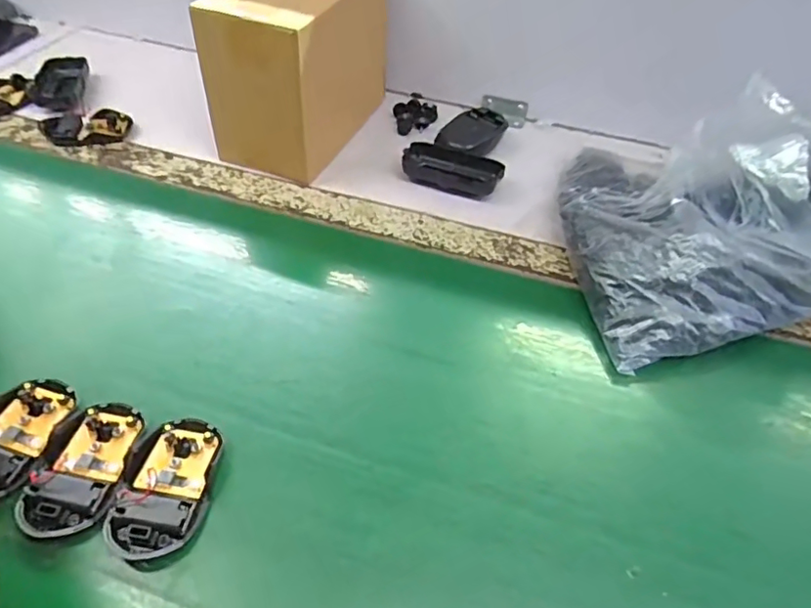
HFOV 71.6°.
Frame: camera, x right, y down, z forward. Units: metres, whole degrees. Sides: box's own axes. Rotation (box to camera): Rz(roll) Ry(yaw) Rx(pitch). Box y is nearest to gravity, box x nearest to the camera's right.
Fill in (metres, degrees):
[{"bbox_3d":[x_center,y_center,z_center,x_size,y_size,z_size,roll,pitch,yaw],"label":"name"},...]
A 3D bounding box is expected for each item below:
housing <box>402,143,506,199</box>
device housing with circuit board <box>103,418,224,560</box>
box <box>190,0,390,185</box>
[{"bbox_3d":[0.050,-0.148,0.622,0.109,0.022,0.064,23,51,16],"label":"housing"},{"bbox_3d":[-0.158,0.119,0.376,0.056,0.013,0.093,8,49,4],"label":"device housing with circuit board"},{"bbox_3d":[-0.116,-0.262,0.613,0.119,0.171,0.193,19,51,14],"label":"box"}]

